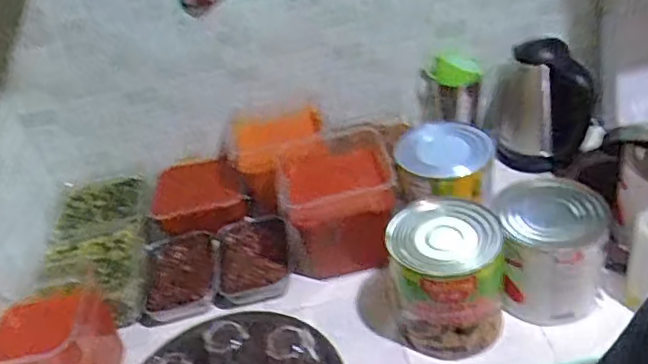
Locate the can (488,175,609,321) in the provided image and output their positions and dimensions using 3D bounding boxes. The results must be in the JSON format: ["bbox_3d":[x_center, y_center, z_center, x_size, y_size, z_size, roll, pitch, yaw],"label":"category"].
[{"bbox_3d":[0.331,0.097,0.879,0.143,0.148,0.155,-2,38,13],"label":"can"}]

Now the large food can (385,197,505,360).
[{"bbox_3d":[0.175,0.135,0.860,0.154,0.169,0.158,-6,37,8],"label":"large food can"}]

